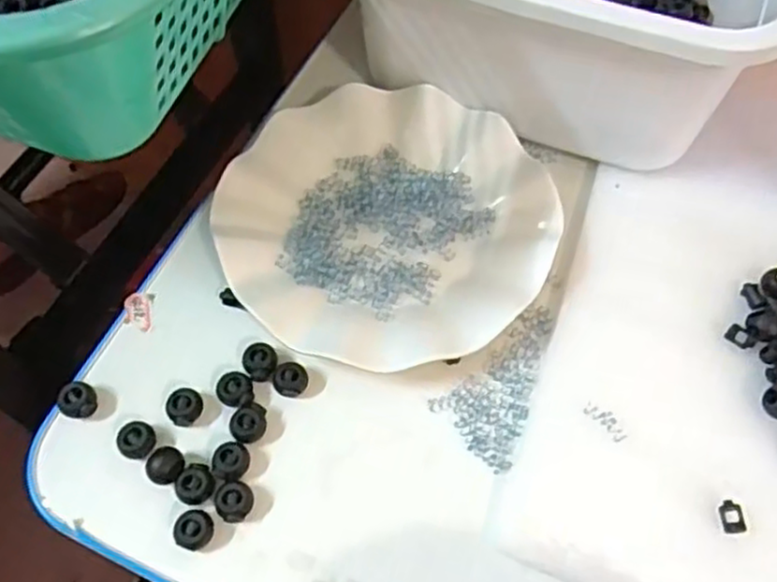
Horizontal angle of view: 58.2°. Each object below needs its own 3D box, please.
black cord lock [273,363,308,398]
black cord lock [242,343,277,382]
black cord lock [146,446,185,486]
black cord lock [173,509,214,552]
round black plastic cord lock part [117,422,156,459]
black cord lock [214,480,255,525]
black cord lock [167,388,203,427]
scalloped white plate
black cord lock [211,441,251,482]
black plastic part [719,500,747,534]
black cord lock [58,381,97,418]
[{"bbox_3d":[-0.051,0.046,0.361,0.017,0.010,0.016,1,62,-3],"label":"black cord lock"},{"bbox_3d":[-0.067,0.037,0.365,0.017,0.009,0.019,-24,66,-15],"label":"black cord lock"},{"bbox_3d":[-0.106,0.084,0.333,0.015,0.016,0.017,41,67,17],"label":"black cord lock"},{"bbox_3d":[-0.090,0.111,0.324,0.016,0.012,0.017,1,62,-3],"label":"black cord lock"},{"bbox_3d":[-0.123,0.074,0.341,0.017,0.012,0.017,1,62,-3],"label":"round black plastic cord lock part"},{"bbox_3d":[-0.073,0.100,0.332,0.017,0.010,0.017,1,62,-3],"label":"black cord lock"},{"bbox_3d":[-0.103,0.058,0.353,0.016,0.011,0.017,1,62,-3],"label":"black cord lock"},{"bbox_3d":[-0.003,-0.041,0.396,0.178,0.030,0.171,1,62,-3],"label":"scalloped white plate"},{"bbox_3d":[-0.076,0.083,0.339,0.017,0.010,0.019,16,62,5],"label":"black cord lock"},{"bbox_3d":[0.163,0.107,0.330,0.011,0.004,0.015,2,62,-3],"label":"black plastic part"},{"bbox_3d":[-0.156,0.055,0.349,0.016,0.013,0.015,1,62,-3],"label":"black cord lock"}]

